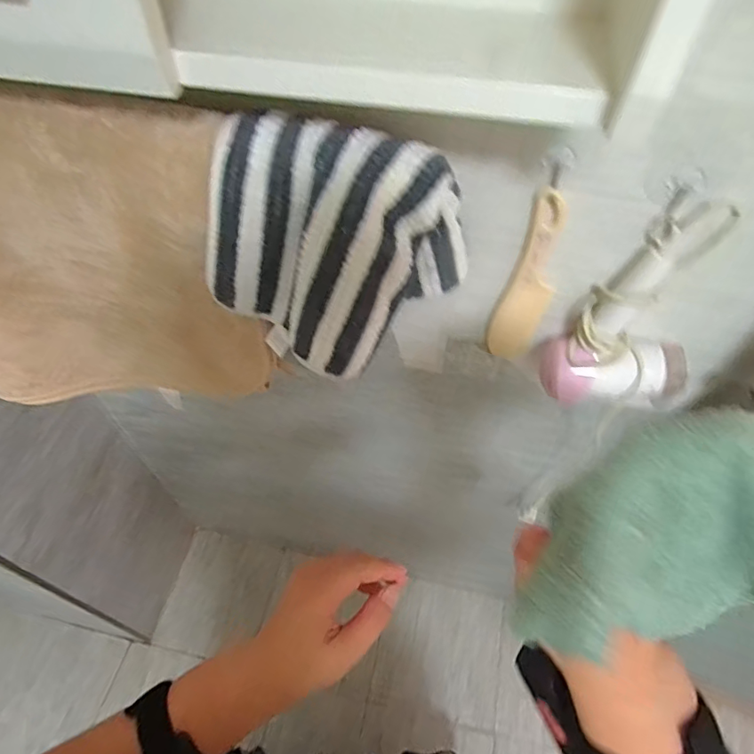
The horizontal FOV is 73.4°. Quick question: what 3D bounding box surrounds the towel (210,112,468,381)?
[{"bbox_3d":[-0.036,-0.114,0.418,0.148,0.168,0.157,33,58,22],"label":"towel"}]

